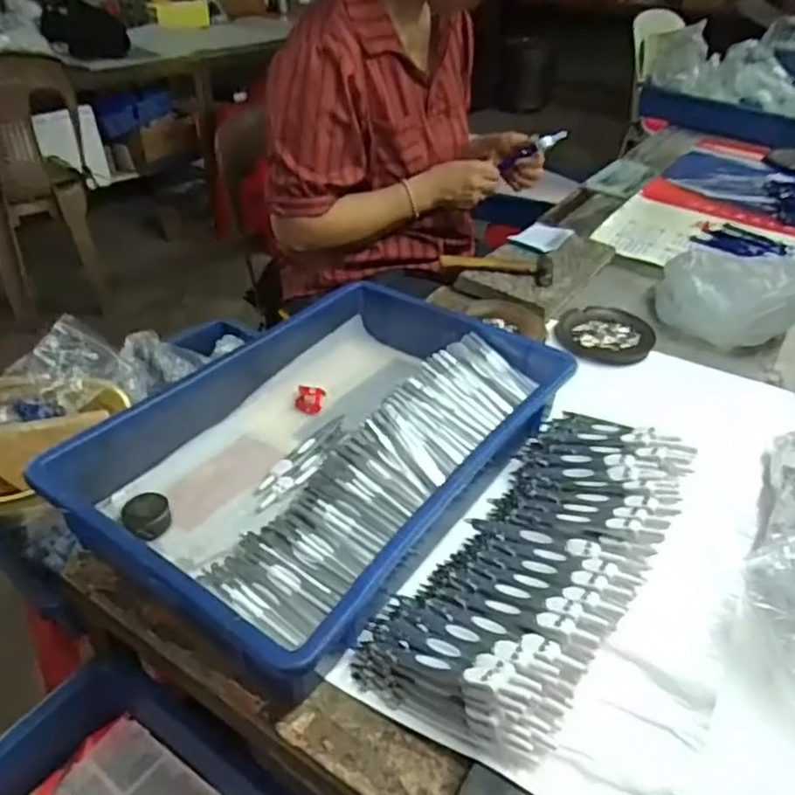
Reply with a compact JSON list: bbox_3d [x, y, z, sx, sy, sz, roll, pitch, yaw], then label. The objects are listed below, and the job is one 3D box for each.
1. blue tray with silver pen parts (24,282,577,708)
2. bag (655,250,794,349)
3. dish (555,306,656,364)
[{"bbox_3d":[-0.051,0.028,0.609,0.286,0.067,0.447,23,41,26],"label":"blue tray with silver pen parts"},{"bbox_3d":[0.446,-0.134,0.893,0.173,0.069,0.209,18,39,20],"label":"bag"},{"bbox_3d":[0.264,-0.081,0.841,0.120,0.024,0.097,16,38,17],"label":"dish"}]

